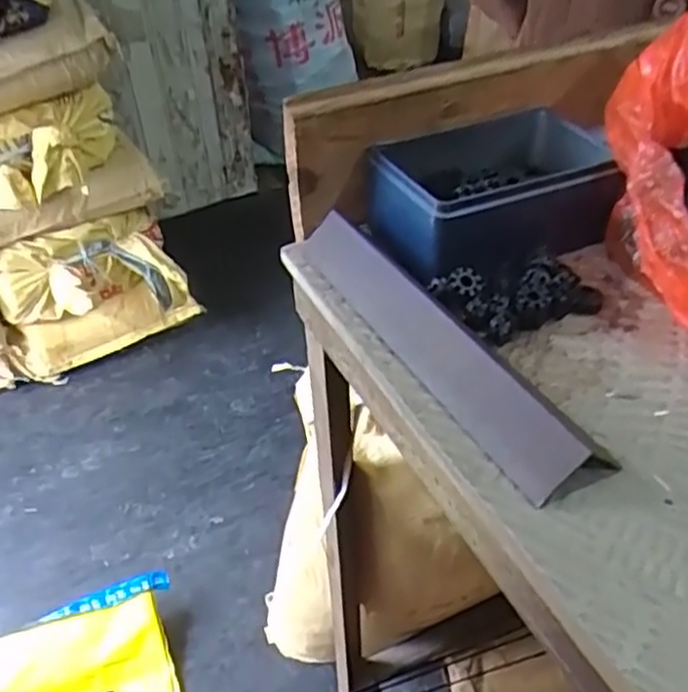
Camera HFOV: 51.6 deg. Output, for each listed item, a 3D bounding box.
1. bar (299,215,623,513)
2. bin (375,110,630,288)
[{"bbox_3d":[0.053,-0.010,0.396,0.044,0.028,0.231,-19,44,-21],"label":"bar"},{"bbox_3d":[0.103,-0.103,0.475,0.170,0.058,0.111,-19,44,-21],"label":"bin"}]

